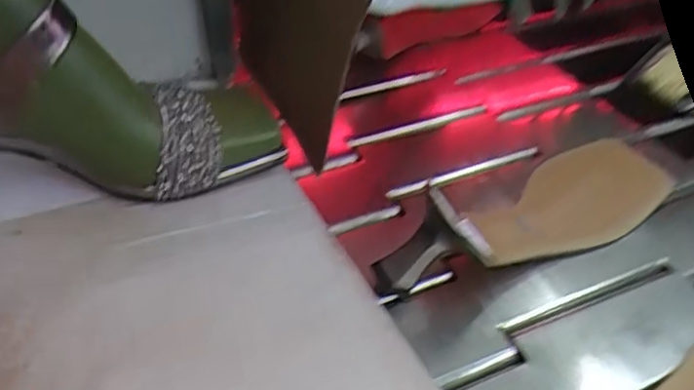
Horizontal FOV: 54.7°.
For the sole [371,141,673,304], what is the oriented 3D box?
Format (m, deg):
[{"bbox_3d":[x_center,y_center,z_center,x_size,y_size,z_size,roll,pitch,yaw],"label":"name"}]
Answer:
[{"bbox_3d":[0.124,0.001,0.424,0.237,0.059,0.070,-22,47,-26],"label":"sole"}]

